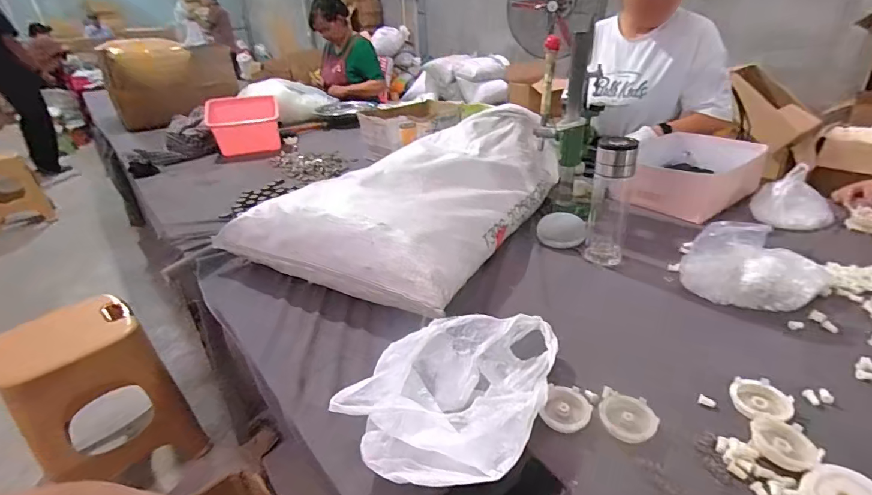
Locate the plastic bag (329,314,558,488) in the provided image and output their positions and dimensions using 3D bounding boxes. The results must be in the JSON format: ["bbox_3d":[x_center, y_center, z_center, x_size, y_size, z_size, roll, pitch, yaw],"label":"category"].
[{"bbox_3d":[0.036,0.156,0.517,0.183,0.091,0.280,15,34,31],"label":"plastic bag"}]

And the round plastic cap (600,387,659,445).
[{"bbox_3d":[0.219,0.193,0.496,0.063,0.015,0.063,-3,28,2],"label":"round plastic cap"}]

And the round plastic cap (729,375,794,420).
[{"bbox_3d":[0.378,0.176,0.500,0.057,0.011,0.059,-3,28,2],"label":"round plastic cap"}]

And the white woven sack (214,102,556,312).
[{"bbox_3d":[-0.043,-0.148,0.967,0.491,0.170,0.676,13,33,29],"label":"white woven sack"}]

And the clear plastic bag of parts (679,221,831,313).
[{"bbox_3d":[0.498,0.024,0.681,0.185,0.111,0.140,19,36,36],"label":"clear plastic bag of parts"}]

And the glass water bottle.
[{"bbox_3d":[0.319,-0.086,0.794,0.067,0.227,0.075,6,30,19],"label":"glass water bottle"}]

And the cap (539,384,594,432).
[{"bbox_3d":[0.153,0.189,0.504,0.052,0.018,0.054,-3,28,2],"label":"cap"}]

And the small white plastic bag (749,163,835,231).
[{"bbox_3d":[0.749,-0.110,0.897,0.141,0.105,0.124,19,36,36],"label":"small white plastic bag"}]

